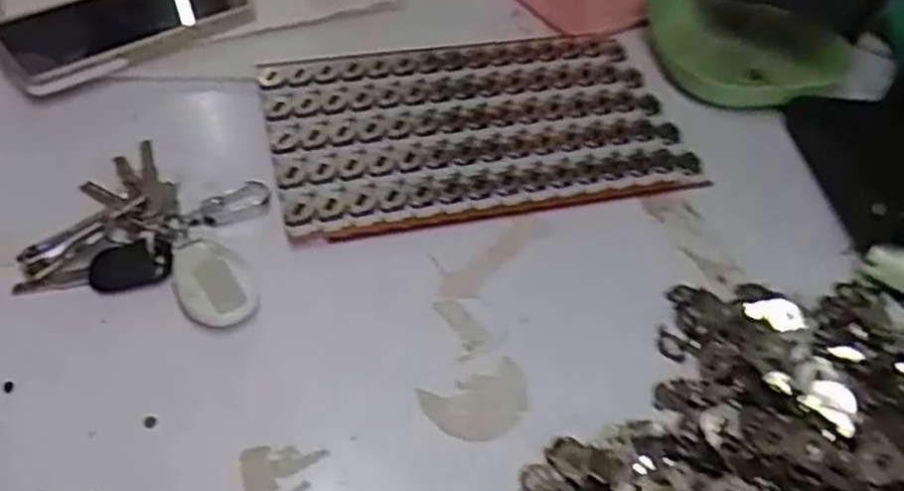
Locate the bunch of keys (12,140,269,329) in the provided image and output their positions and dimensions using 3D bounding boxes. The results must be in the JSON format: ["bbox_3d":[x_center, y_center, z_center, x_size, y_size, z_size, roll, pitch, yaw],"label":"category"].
[{"bbox_3d":[-0.158,-0.011,0.409,0.124,0.016,0.111,11,48,4],"label":"bunch of keys"}]

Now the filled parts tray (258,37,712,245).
[{"bbox_3d":[0.018,-0.078,0.479,0.264,0.027,0.149,-7,49,-12],"label":"filled parts tray"}]

